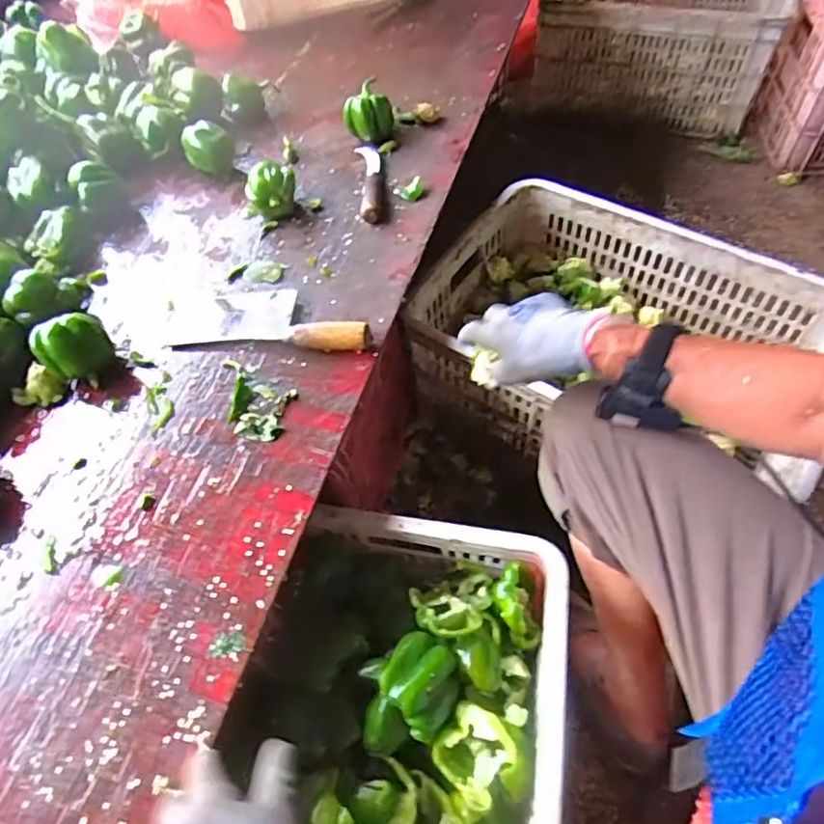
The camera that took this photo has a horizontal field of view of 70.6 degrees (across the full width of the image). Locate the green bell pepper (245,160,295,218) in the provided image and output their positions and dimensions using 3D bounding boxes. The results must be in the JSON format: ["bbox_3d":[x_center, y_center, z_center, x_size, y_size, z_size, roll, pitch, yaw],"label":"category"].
[{"bbox_3d":[-0.190,-0.296,0.791,0.069,0.067,0.051,-14,58,-2],"label":"green bell pepper"}]

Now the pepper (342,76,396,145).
[{"bbox_3d":[-0.065,-0.446,0.868,0.074,0.064,0.074,-9,58,0],"label":"pepper"}]

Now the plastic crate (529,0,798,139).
[{"bbox_3d":[0.556,-0.888,1.359,0.504,0.249,0.400,8,58,10],"label":"plastic crate"}]

